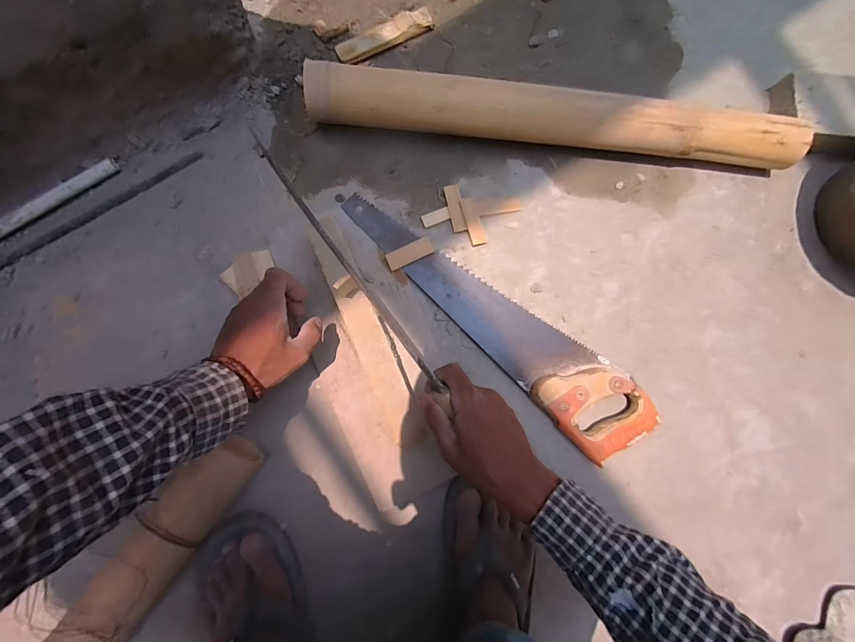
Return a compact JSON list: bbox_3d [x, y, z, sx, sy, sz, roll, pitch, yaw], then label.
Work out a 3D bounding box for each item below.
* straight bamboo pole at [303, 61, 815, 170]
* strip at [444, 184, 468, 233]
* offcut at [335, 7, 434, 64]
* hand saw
[{"bbox_3d":[0.184,-0.266,0.529,0.675,0.075,0.067,2,85,-5],"label":"straight bamboo pole"},{"bbox_3d":[0.038,-0.154,0.527,0.020,0.005,0.063,-13,96,6],"label":"strip"},{"bbox_3d":[-0.060,-0.404,0.548,0.144,0.010,0.033,-29,88,-7],"label":"offcut"},{"bbox_3d":[0.100,-0.013,0.518,0.480,0.029,0.108,45,83,0],"label":"hand saw"}]

